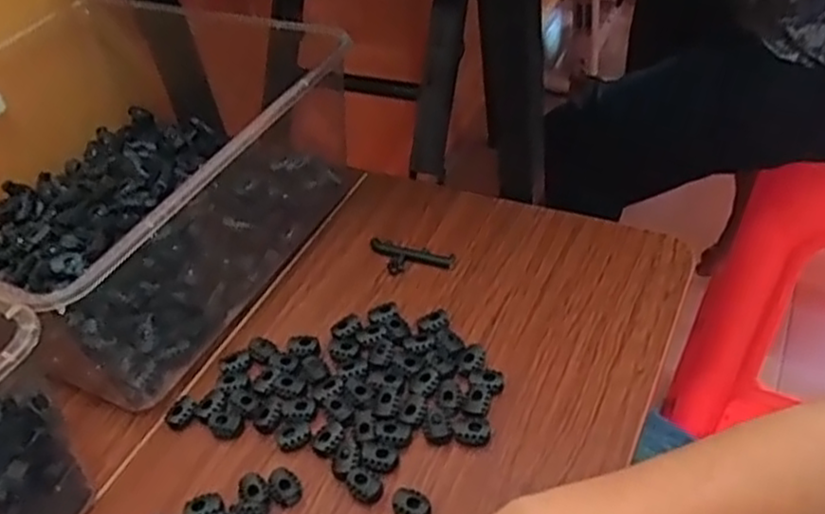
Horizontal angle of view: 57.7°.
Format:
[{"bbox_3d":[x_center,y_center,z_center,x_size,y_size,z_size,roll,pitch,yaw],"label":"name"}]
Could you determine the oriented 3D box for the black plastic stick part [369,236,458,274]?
[{"bbox_3d":[-0.003,0.002,0.582,0.069,0.006,0.028,12,47,21],"label":"black plastic stick part"}]

